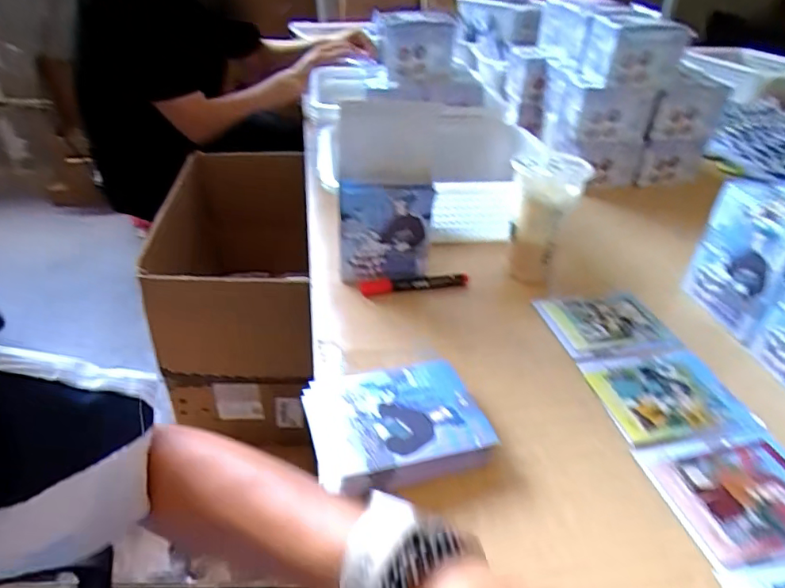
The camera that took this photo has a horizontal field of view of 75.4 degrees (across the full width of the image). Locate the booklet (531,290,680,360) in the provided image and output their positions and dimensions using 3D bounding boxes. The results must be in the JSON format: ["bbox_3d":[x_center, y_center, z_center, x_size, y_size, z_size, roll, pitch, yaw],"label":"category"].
[{"bbox_3d":[0.264,0.038,0.618,0.154,0.014,0.106,-4,36,-10],"label":"booklet"}]

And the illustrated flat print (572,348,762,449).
[{"bbox_3d":[0.283,0.103,0.526,0.141,0.007,0.115,-3,36,-9],"label":"illustrated flat print"}]

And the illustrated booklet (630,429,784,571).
[{"bbox_3d":[0.307,0.168,0.433,0.155,0.006,0.108,-4,36,-10],"label":"illustrated booklet"}]

